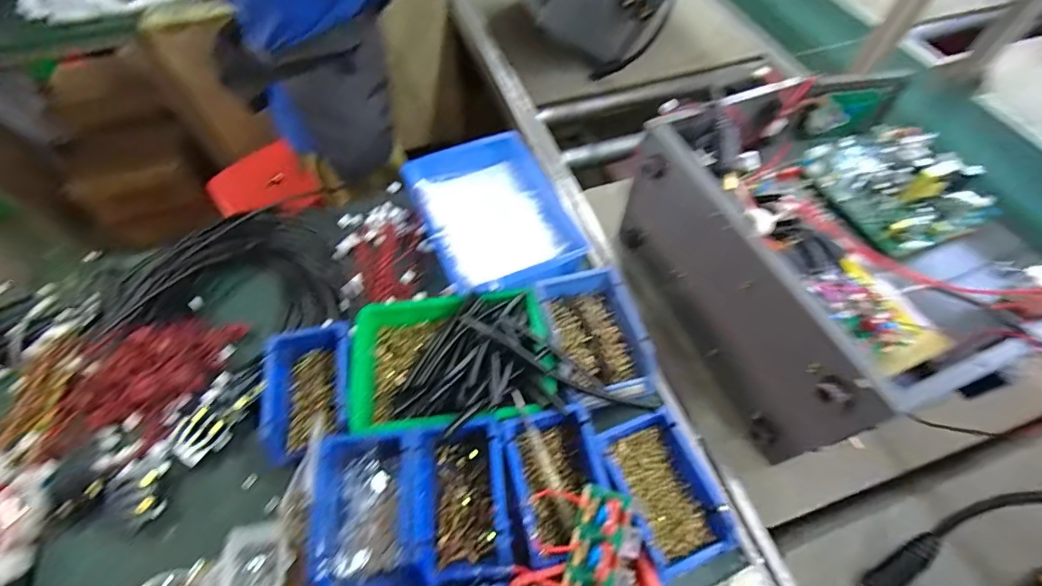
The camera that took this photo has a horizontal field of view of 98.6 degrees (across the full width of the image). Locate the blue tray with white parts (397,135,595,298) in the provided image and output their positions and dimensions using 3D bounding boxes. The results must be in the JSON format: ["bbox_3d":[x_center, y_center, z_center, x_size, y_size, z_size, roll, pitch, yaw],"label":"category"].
[{"bbox_3d":[-0.044,-0.125,0.719,0.213,0.047,0.318,-21,61,-12],"label":"blue tray with white parts"}]

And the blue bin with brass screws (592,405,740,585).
[{"bbox_3d":[0.161,0.223,0.507,0.107,0.058,0.155,-21,61,-12],"label":"blue bin with brass screws"}]

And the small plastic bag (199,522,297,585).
[{"bbox_3d":[-0.291,0.295,0.482,0.081,0.023,0.085,15,60,9],"label":"small plastic bag"}]

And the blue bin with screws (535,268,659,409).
[{"bbox_3d":[0.099,0.056,0.606,0.125,0.046,0.175,-11,59,-7],"label":"blue bin with screws"}]

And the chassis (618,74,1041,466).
[{"bbox_3d":[0.423,-0.059,0.609,0.396,0.213,0.453,-19,60,-11],"label":"chassis"}]

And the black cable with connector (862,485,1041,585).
[{"bbox_3d":[0.478,0.261,0.465,0.063,0.263,0.070,2,49,-43],"label":"black cable with connector"}]

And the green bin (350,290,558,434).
[{"bbox_3d":[-0.090,0.081,0.587,0.251,0.063,0.180,-3,59,-2],"label":"green bin"}]

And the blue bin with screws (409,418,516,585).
[{"bbox_3d":[-0.068,0.231,0.500,0.099,0.062,0.152,-8,59,-5],"label":"blue bin with screws"}]

